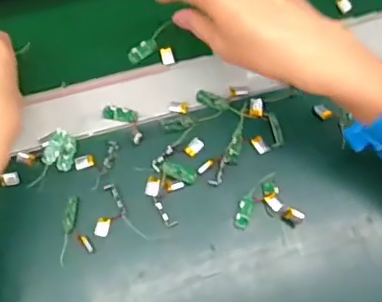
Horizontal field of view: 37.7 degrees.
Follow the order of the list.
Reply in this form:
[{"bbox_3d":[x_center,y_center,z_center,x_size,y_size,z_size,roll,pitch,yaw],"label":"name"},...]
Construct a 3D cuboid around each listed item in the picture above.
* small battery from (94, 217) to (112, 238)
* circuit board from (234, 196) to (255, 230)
[{"bbox_3d":[-0.070,0.061,0.448,0.011,0.005,0.016,14,73,3],"label":"small battery"},{"bbox_3d":[0.043,0.050,0.454,0.012,0.004,0.027,18,74,4],"label":"circuit board"}]

